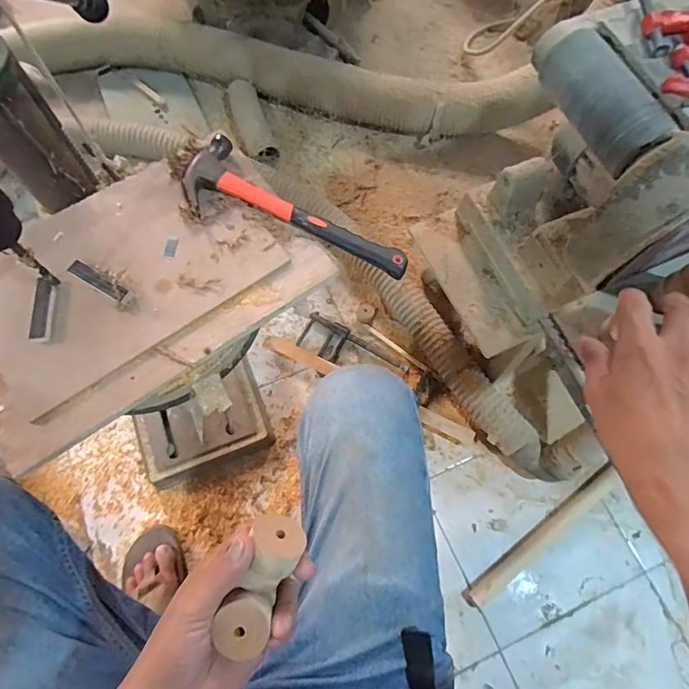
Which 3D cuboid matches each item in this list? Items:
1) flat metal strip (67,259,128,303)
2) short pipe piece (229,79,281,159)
[{"bbox_3d":[-0.257,-0.066,0.494,0.071,0.010,0.015,30,72,10],"label":"flat metal strip"},{"bbox_3d":[-0.224,-0.540,1.140,0.072,0.064,0.223,-20,71,-8],"label":"short pipe piece"}]

